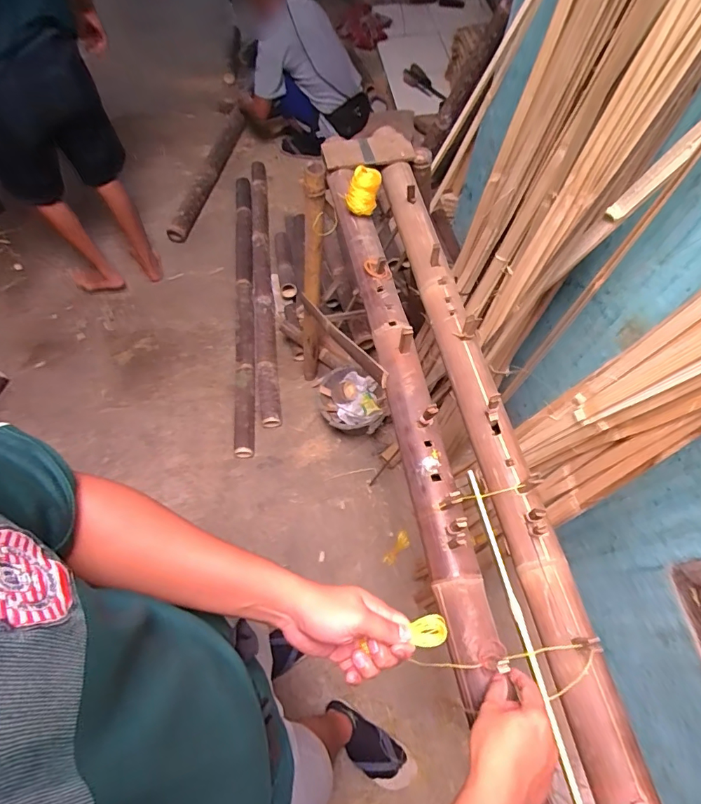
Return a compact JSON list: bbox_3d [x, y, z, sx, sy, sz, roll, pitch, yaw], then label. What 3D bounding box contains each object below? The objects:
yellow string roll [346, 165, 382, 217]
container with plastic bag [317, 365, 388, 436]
[{"bbox_3d":[0.026,-0.424,0.896,0.058,0.065,0.070,17,65,8],"label":"yellow string roll"},{"bbox_3d":[0.008,0.016,1.624,0.226,0.172,0.252,-9,64,-5],"label":"container with plastic bag"}]

